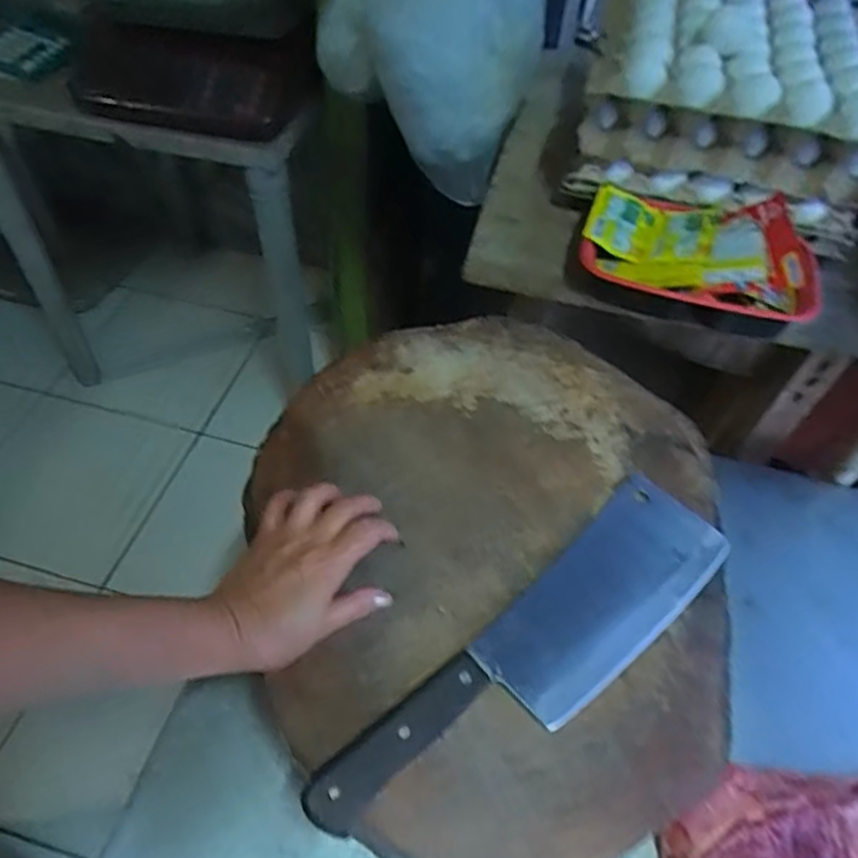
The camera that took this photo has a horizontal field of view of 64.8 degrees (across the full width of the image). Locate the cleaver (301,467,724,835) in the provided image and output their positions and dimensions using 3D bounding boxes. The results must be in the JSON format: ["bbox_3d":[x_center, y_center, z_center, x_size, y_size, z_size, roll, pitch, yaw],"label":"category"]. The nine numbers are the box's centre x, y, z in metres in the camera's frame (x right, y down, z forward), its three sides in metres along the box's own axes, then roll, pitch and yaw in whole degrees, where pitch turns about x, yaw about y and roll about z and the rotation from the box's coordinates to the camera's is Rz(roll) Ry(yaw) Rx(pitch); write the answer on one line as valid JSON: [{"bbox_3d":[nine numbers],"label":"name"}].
[{"bbox_3d":[0.085,0.157,0.478,0.359,0.021,0.093,-36,61,-27],"label":"cleaver"}]

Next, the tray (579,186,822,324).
[{"bbox_3d":[0.259,-0.173,0.654,0.216,0.059,0.125,16,52,10],"label":"tray"}]

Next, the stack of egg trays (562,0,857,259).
[{"bbox_3d":[0.324,-0.356,0.726,0.282,0.131,0.261,15,52,10],"label":"stack of egg trays"}]

